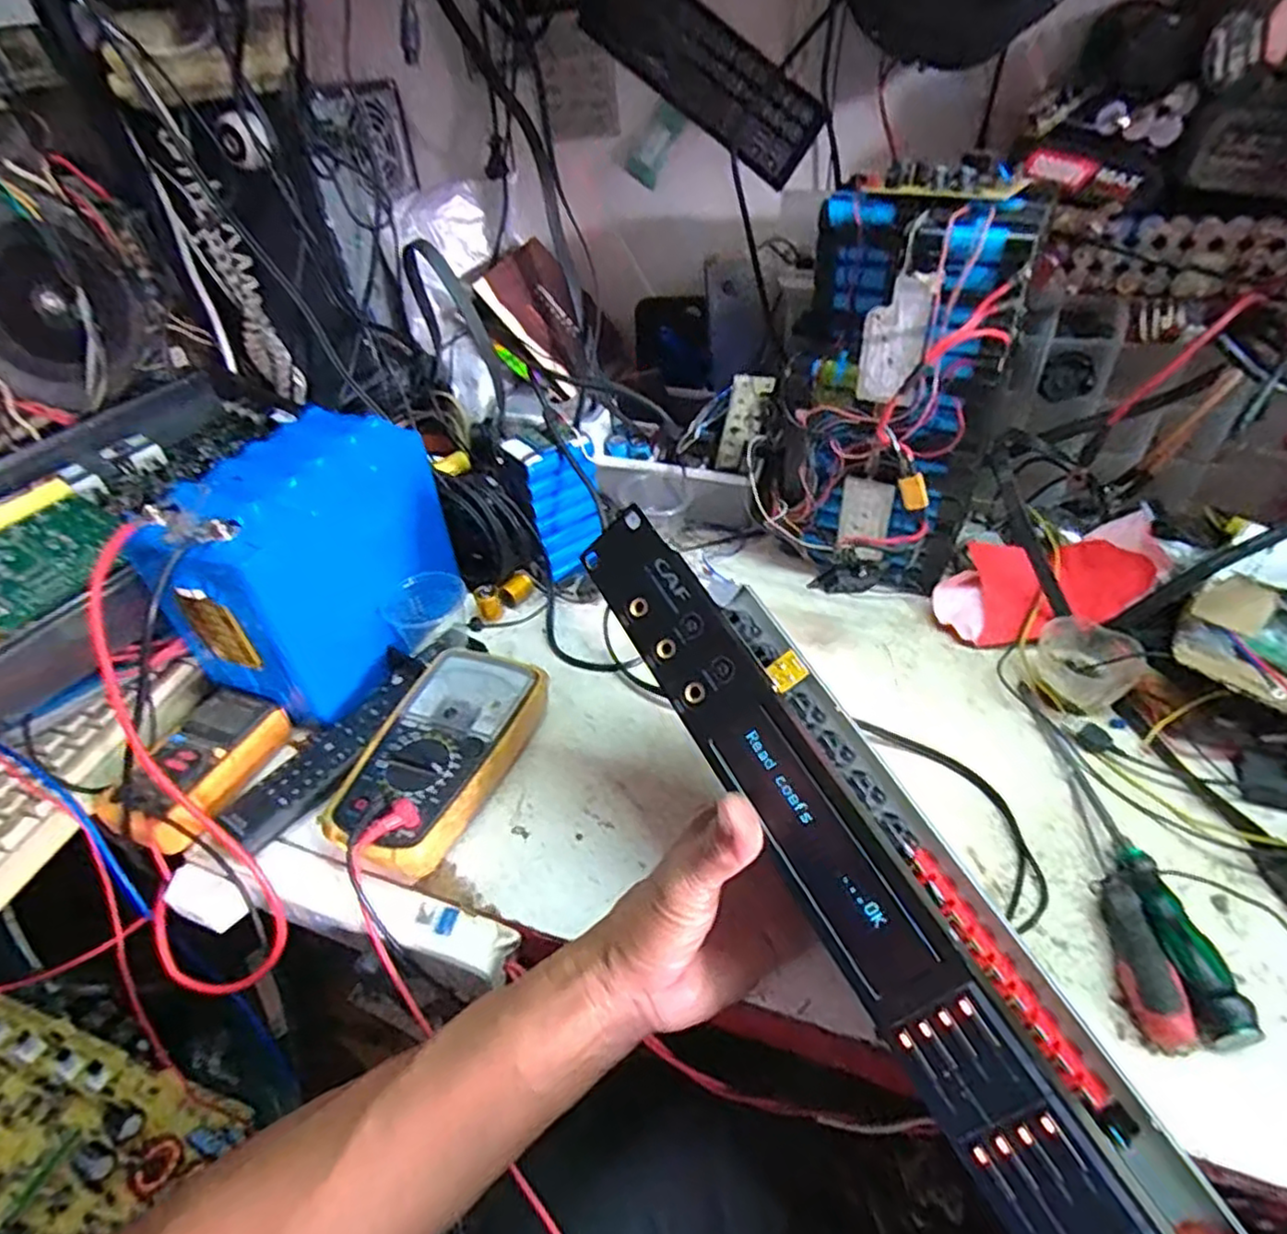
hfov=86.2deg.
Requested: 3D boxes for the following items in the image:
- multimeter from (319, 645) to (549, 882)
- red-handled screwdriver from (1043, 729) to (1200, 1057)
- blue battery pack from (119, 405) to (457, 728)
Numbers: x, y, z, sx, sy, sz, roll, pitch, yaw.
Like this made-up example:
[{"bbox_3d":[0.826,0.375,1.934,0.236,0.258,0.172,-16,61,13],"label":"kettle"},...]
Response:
[{"bbox_3d":[-0.138,0.095,0.470,0.091,0.048,0.166,13,44,19],"label":"multimeter"},{"bbox_3d":[0.269,0.141,0.399,0.025,0.027,0.194,4,42,9],"label":"red-handled screwdriver"},{"bbox_3d":[-0.242,-0.040,0.523,0.106,0.170,0.200,18,46,24],"label":"blue battery pack"}]

